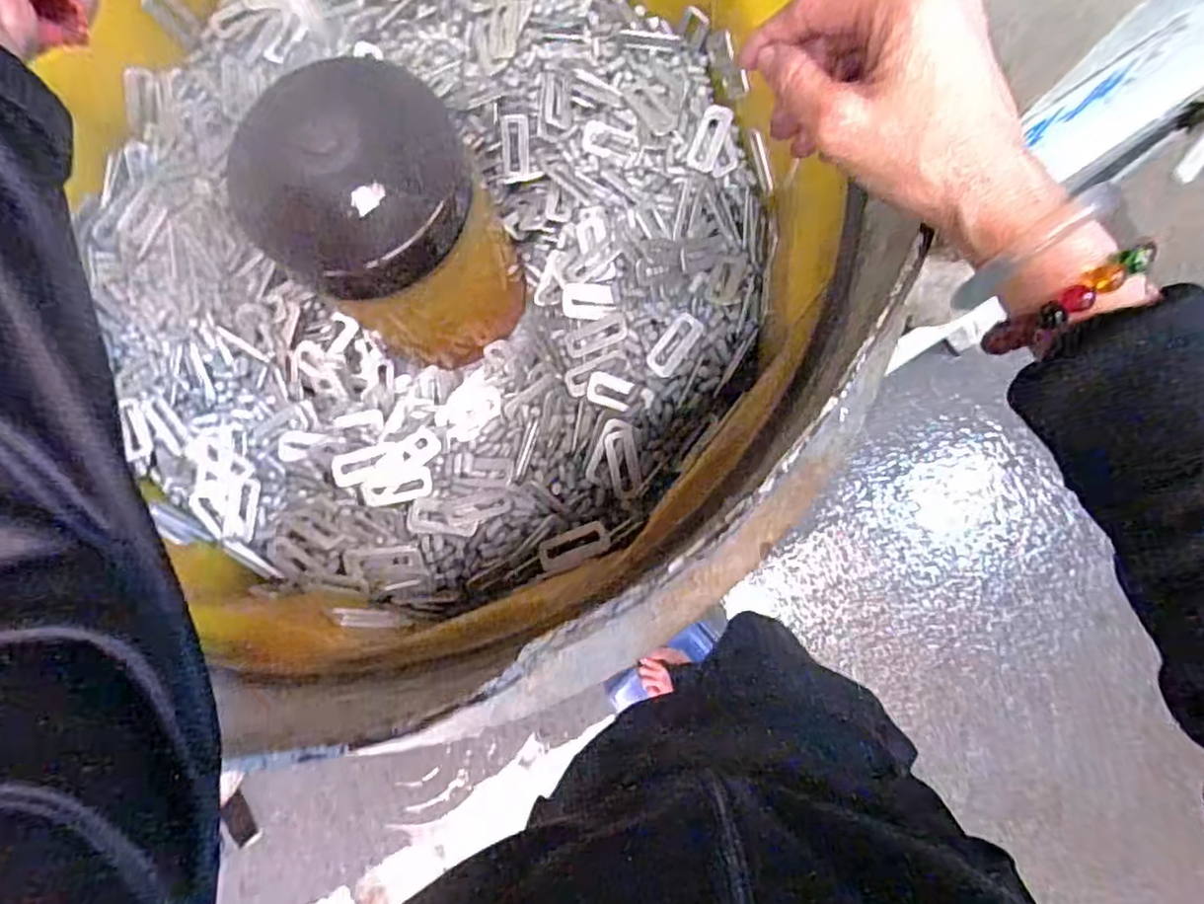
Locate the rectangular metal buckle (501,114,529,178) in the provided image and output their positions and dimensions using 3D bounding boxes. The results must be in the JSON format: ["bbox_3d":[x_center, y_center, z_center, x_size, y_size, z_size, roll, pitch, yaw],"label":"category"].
[{"bbox_3d":[-0.085,-0.300,0.661,0.027,0.007,0.056,2,125,-4],"label":"rectangular metal buckle"}]

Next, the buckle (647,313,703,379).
[{"bbox_3d":[0.064,-0.094,0.590,0.026,0.006,0.060,37,87,7],"label":"buckle"}]

